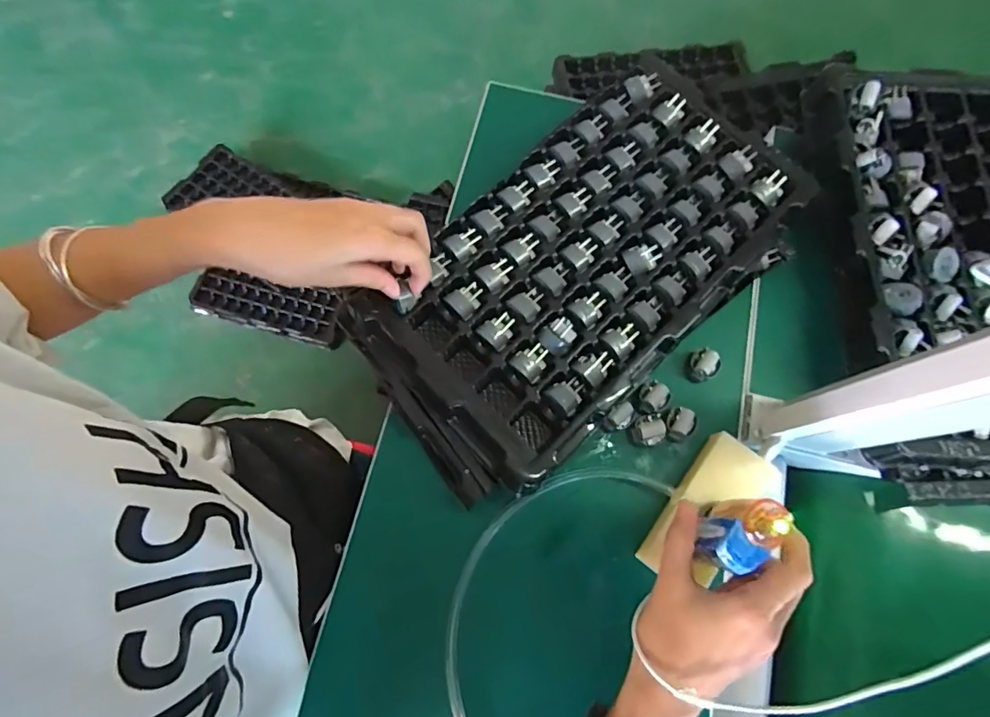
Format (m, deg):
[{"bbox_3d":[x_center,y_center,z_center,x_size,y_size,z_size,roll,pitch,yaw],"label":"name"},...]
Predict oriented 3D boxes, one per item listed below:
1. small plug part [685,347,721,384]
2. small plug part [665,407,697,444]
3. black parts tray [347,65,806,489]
[{"bbox_3d":[0.179,0.006,0.436,0.025,0.021,0.024,24,74,6],"label":"small plug part"},{"bbox_3d":[0.155,0.055,0.423,0.025,0.028,0.024,30,74,8],"label":"small plug part"},{"bbox_3d":[0.075,-0.077,0.429,0.373,0.055,0.201,-41,78,-12],"label":"black parts tray"}]

